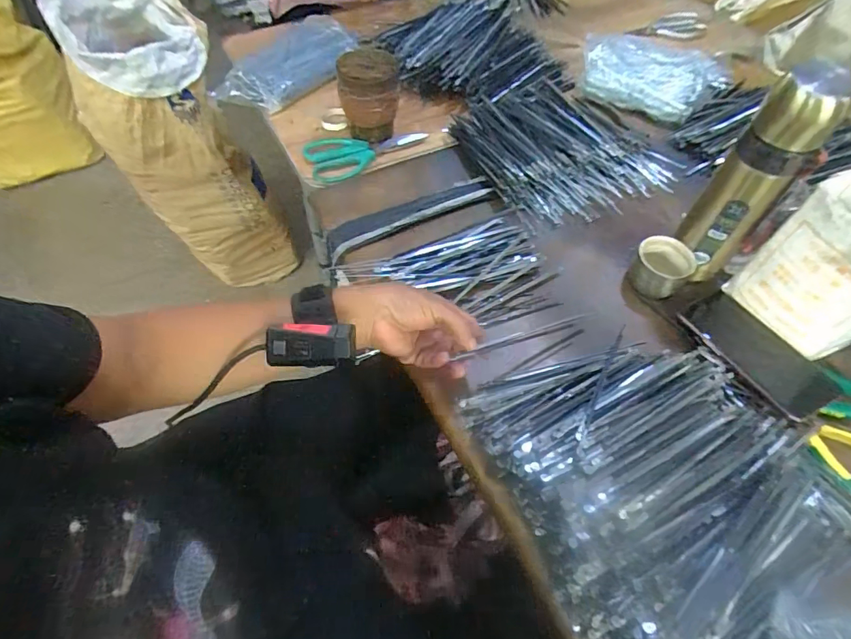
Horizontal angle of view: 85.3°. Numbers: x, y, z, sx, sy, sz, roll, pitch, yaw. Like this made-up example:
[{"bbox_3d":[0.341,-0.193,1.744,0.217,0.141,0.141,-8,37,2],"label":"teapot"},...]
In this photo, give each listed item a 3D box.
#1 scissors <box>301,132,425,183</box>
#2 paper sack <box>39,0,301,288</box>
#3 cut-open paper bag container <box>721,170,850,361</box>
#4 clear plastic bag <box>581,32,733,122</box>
[{"bbox_3d":[-0.086,-0.253,0.684,0.182,0.015,0.081,-21,60,-15],"label":"scissors"},{"bbox_3d":[-0.589,-0.415,1.110,0.278,0.606,0.429,-30,62,-19],"label":"paper sack"},{"bbox_3d":[0.422,-0.053,0.473,0.101,0.138,0.121,-25,61,-17],"label":"cut-open paper bag container"},{"bbox_3d":[0.375,-0.401,0.763,0.234,0.048,0.188,16,58,8],"label":"clear plastic bag"}]

